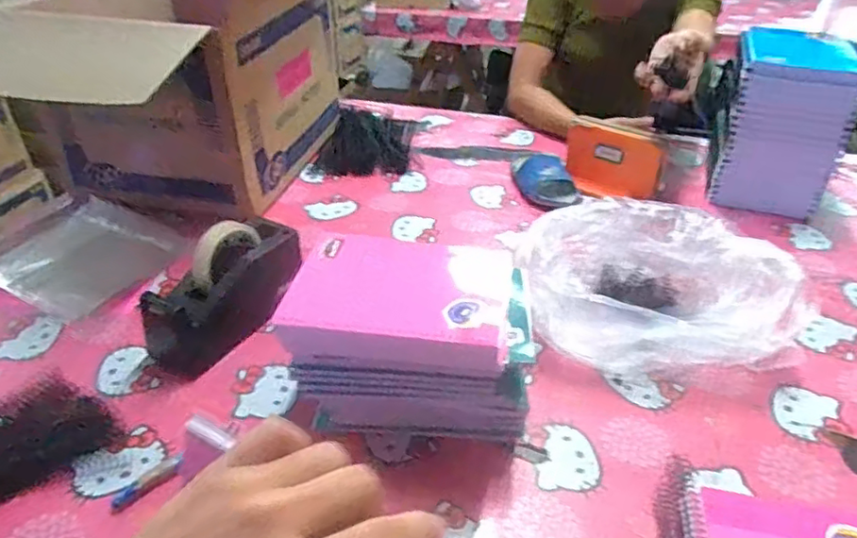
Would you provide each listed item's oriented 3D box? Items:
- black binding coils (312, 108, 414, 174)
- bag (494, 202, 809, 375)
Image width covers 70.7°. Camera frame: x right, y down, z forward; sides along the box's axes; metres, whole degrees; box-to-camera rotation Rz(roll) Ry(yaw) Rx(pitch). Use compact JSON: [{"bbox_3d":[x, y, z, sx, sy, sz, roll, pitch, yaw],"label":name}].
[{"bbox_3d":[-0.113,-0.243,1.136,0.164,0.034,0.228,1,37,2],"label":"black binding coils"},{"bbox_3d":[0.265,0.023,0.712,0.291,0.109,0.207,15,39,19],"label":"bag"}]

